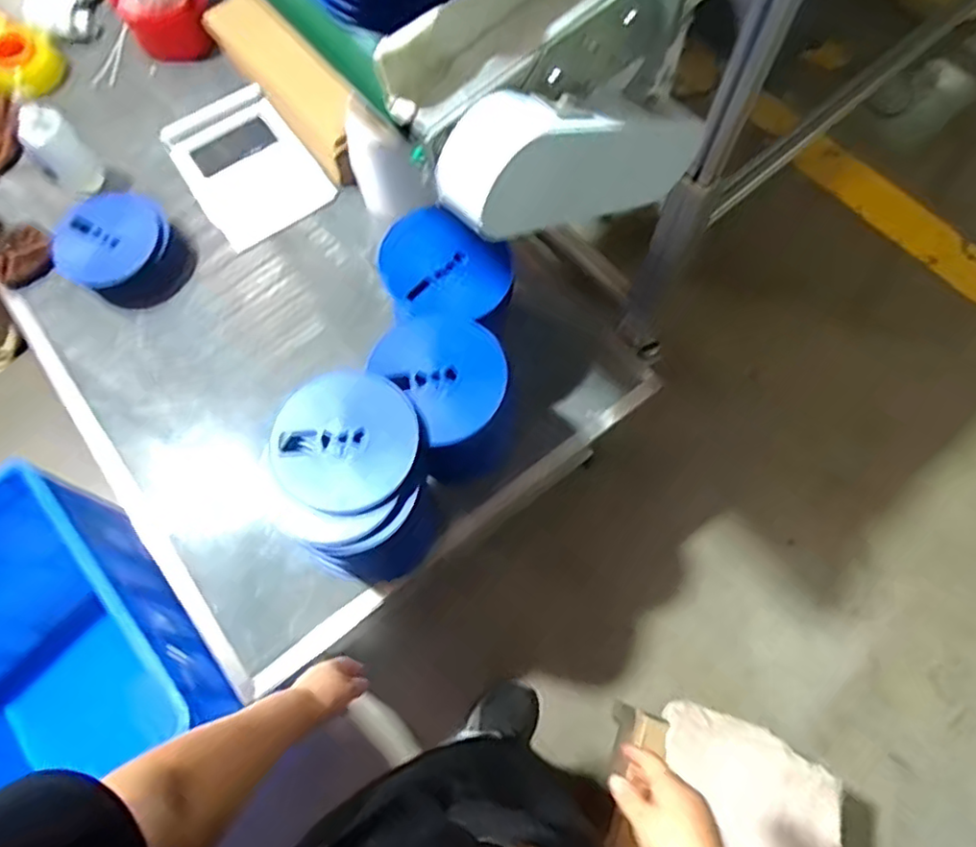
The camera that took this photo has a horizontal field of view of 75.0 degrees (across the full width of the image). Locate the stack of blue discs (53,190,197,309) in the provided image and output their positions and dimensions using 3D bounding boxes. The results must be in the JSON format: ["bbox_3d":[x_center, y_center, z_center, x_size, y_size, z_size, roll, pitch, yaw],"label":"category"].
[{"bbox_3d":[-0.622,-0.294,1.081,0.191,0.104,0.177,35,75,12],"label":"stack of blue discs"}]

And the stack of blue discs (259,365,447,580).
[{"bbox_3d":[-0.162,0.084,0.873,0.185,0.293,0.217,-19,72,-6],"label":"stack of blue discs"}]

